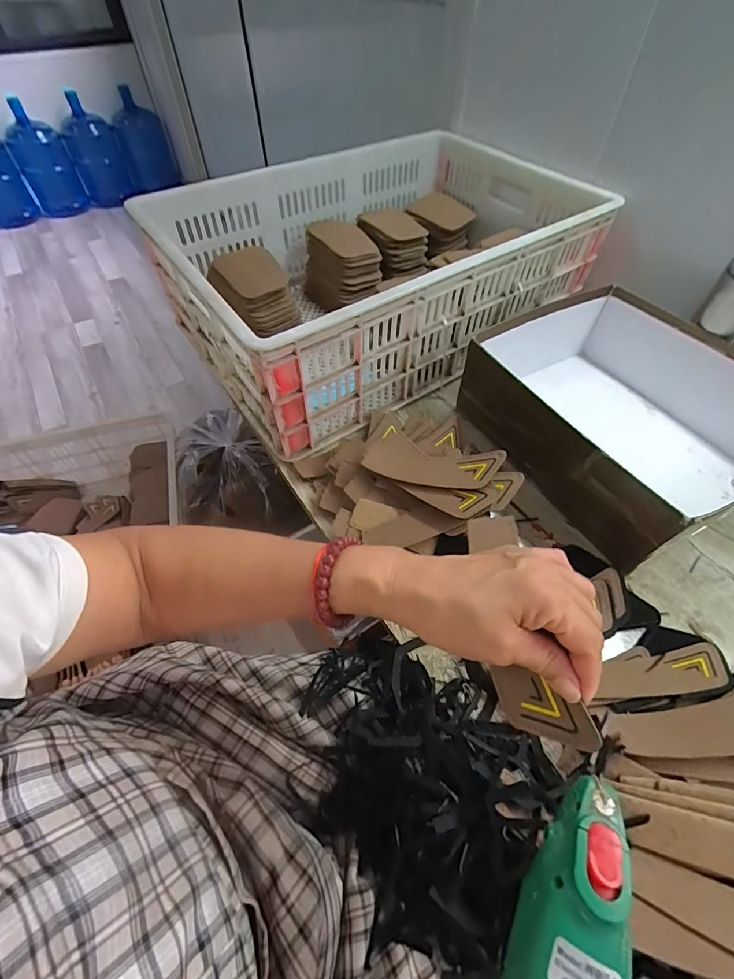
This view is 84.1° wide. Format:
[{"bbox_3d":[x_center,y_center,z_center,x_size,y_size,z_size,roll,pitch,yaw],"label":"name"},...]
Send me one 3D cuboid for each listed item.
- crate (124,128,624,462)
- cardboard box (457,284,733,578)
[{"bbox_3d":[0.033,-0.382,0.678,0.666,0.186,0.464,-29,59,-21],"label":"crate"},{"bbox_3d":[0.318,-0.103,0.523,0.297,0.110,0.329,-23,57,-17],"label":"cardboard box"}]

